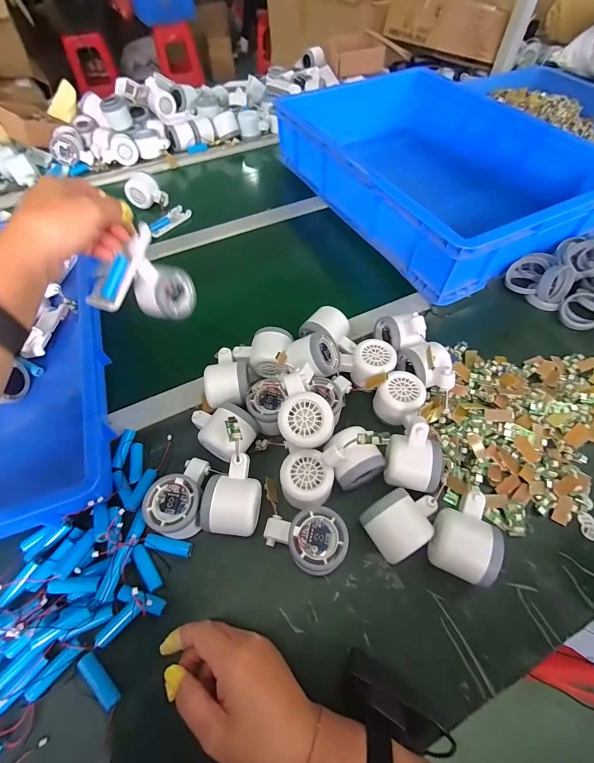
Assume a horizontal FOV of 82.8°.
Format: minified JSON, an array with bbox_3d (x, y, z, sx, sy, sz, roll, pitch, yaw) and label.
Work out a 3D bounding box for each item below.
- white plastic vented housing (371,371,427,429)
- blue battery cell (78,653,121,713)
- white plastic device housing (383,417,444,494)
[{"bbox_3d":[0.132,0.023,0.434,0.056,0.040,0.057,33,63,20],"label":"white plastic vented housing"},{"bbox_3d":[-0.181,0.274,0.308,0.052,0.012,0.012,36,65,21],"label":"blue battery cell"},{"bbox_3d":[0.131,0.083,0.377,0.058,0.060,0.071,8,58,6],"label":"white plastic device housing"}]

